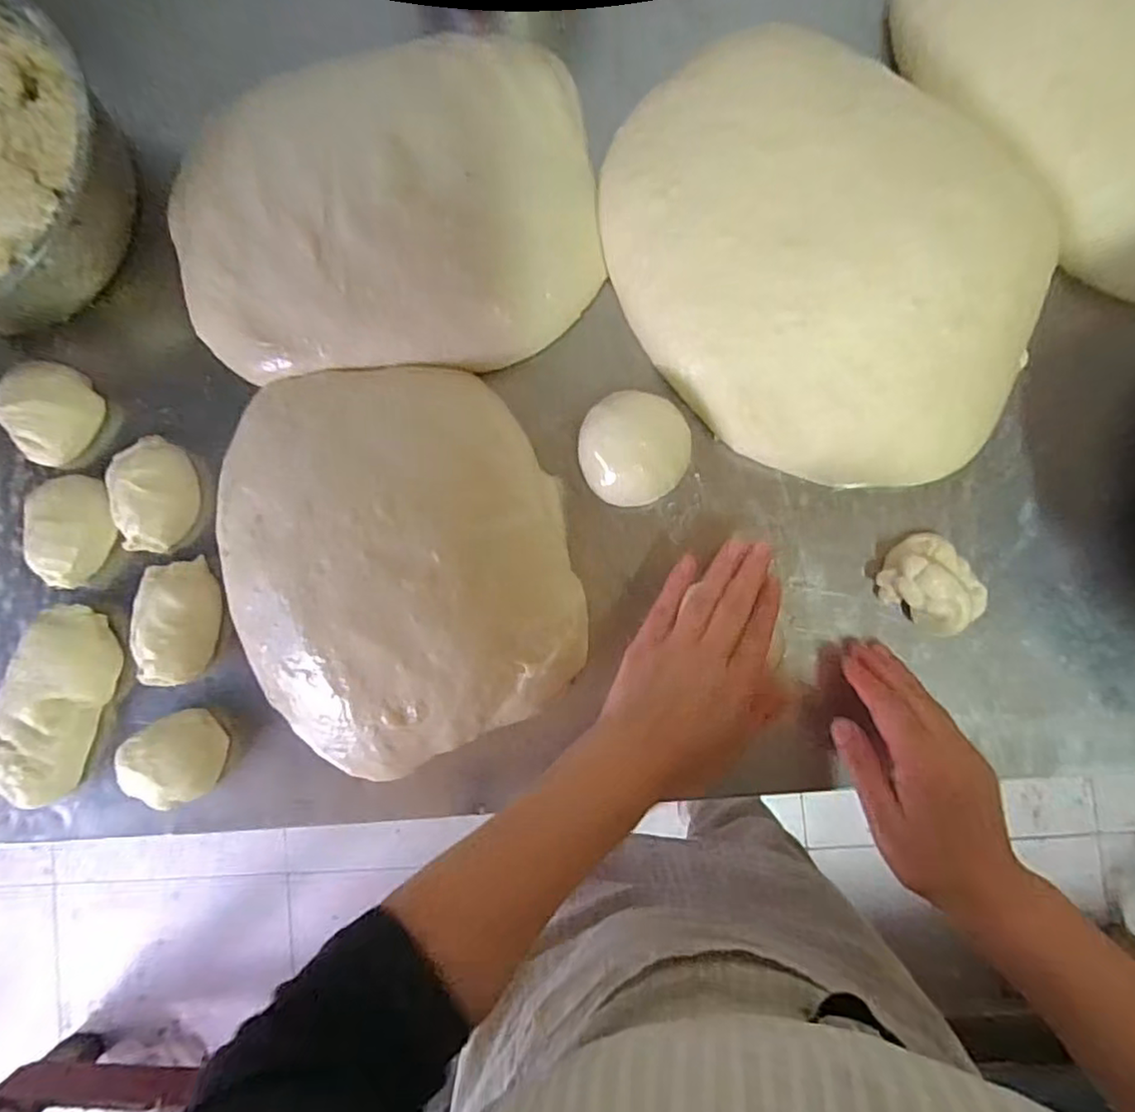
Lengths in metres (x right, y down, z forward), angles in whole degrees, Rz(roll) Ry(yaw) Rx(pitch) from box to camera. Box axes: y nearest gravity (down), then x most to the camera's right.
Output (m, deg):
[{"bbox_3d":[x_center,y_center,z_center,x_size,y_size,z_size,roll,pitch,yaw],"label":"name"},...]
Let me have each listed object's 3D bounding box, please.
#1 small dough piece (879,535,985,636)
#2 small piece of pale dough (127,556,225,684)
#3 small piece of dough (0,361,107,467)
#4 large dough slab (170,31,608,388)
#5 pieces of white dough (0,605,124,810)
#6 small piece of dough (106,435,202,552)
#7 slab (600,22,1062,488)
[{"bbox_3d":[0.244,0.019,0.430,0.062,0.027,0.053,41,92,6],"label":"small dough piece"},{"bbox_3d":[-0.290,0.050,0.475,0.058,0.029,0.086,-7,86,5],"label":"small piece of pale dough"},{"bbox_3d":[-0.400,-0.109,0.502,0.056,0.046,0.076,18,89,6],"label":"small piece of dough"},{"bbox_3d":[-0.139,-0.247,0.466,0.315,0.058,0.231,-5,87,6],"label":"large dough slab"},{"bbox_3d":[-0.383,0.109,0.480,0.060,0.031,0.144,18,89,6],"label":"pieces of white dough"},{"bbox_3d":[-0.312,-0.046,0.487,0.051,0.034,0.081,-7,86,5],"label":"small piece of dough"},{"bbox_3d":[0.176,-0.192,0.428,0.246,0.052,0.300,-41,84,2],"label":"slab"}]

